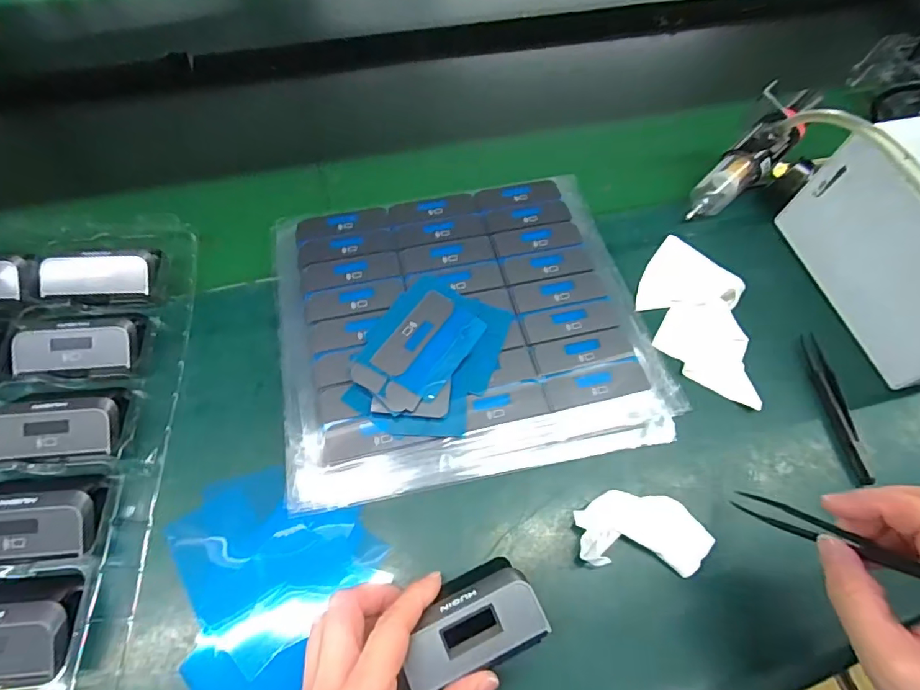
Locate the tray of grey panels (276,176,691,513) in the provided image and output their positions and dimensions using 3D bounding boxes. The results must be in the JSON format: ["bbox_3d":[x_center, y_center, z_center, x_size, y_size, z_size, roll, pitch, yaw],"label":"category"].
[{"bbox_3d":[0.004,-0.023,0.358,0.264,0.030,0.234,-9,62,-8],"label":"tray of grey panels"}]

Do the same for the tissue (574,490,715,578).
[{"bbox_3d":[0.116,0.116,0.299,0.084,0.014,0.045,7,61,0],"label":"tissue"}]

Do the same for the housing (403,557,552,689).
[{"bbox_3d":[0.004,0.145,0.251,0.072,0.022,0.044,-21,65,-14],"label":"housing"}]

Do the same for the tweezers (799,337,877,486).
[{"bbox_3d":[0.268,0.043,0.345,0.016,0.008,0.112,3,61,-2],"label":"tweezers"}]

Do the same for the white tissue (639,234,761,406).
[{"bbox_3d":[0.182,-0.027,0.371,0.075,0.015,0.143,4,61,-1],"label":"white tissue"}]

